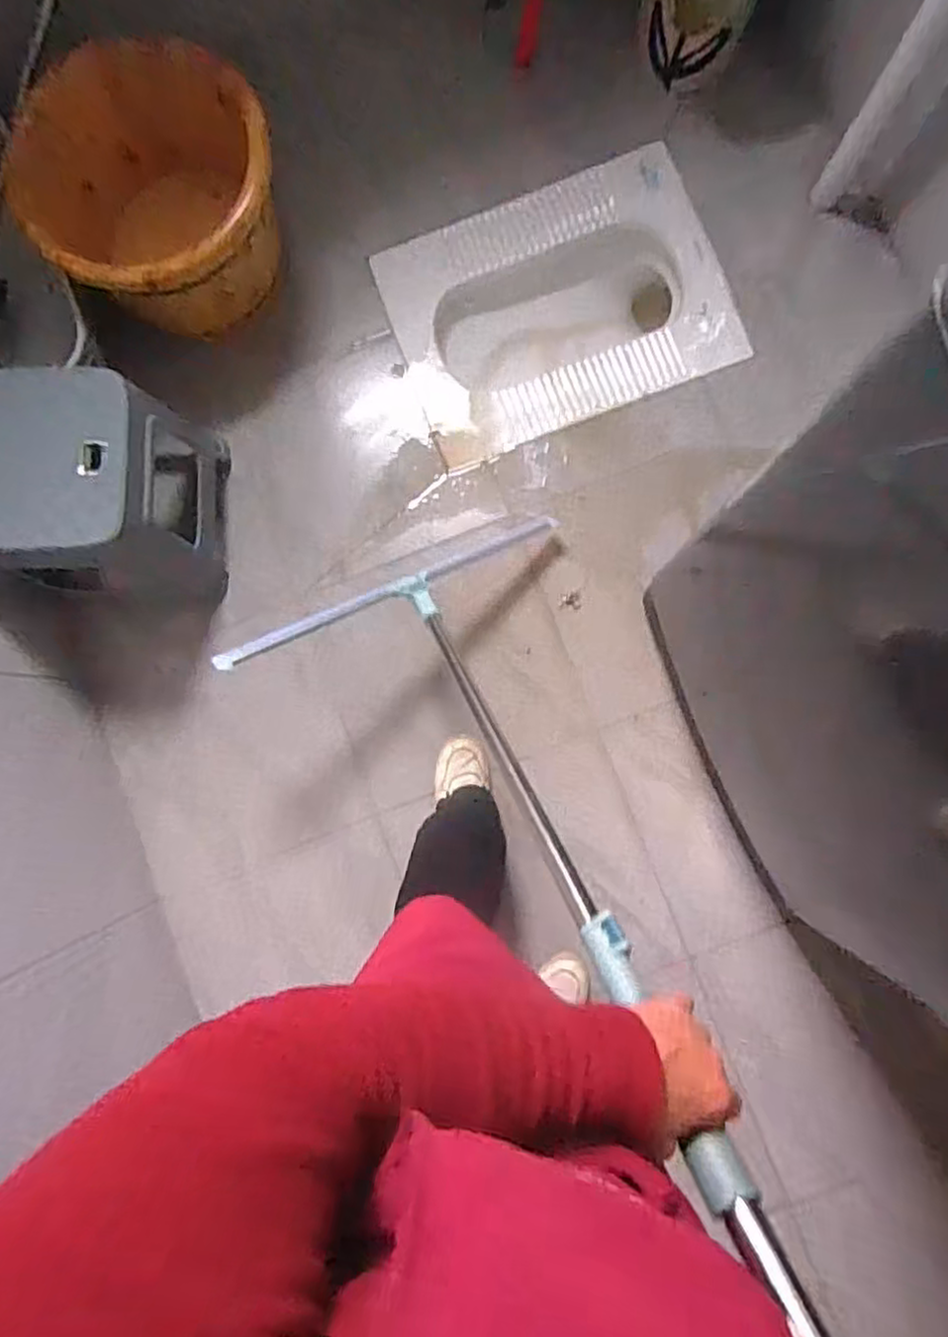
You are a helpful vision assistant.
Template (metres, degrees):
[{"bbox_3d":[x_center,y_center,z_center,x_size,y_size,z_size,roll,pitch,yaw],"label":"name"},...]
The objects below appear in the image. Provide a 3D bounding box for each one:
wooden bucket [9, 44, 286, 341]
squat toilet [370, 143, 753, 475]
[{"bbox_3d":[-0.529,-0.808,1.227,0.410,0.287,0.466,-32,83,-1],"label":"wooden bucket"},{"bbox_3d":[0.149,-0.647,1.296,0.572,0.131,0.456,-19,85,0],"label":"squat toilet"}]

